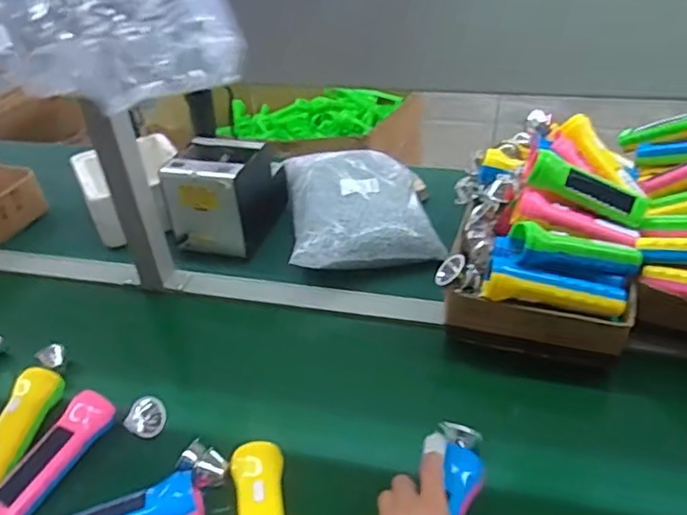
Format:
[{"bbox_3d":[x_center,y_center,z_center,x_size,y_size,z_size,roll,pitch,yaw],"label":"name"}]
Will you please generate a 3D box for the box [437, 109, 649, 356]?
[{"bbox_3d":[0.267,-0.050,0.801,0.234,0.153,0.323,7,38,15],"label":"box"}]

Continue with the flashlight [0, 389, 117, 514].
[{"bbox_3d":[-0.310,0.210,0.627,0.045,0.038,0.159,14,40,23],"label":"flashlight"}]

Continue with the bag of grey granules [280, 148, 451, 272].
[{"bbox_3d":[0.011,-0.091,0.948,0.208,0.062,0.290,-10,37,-8],"label":"bag of grey granules"}]

